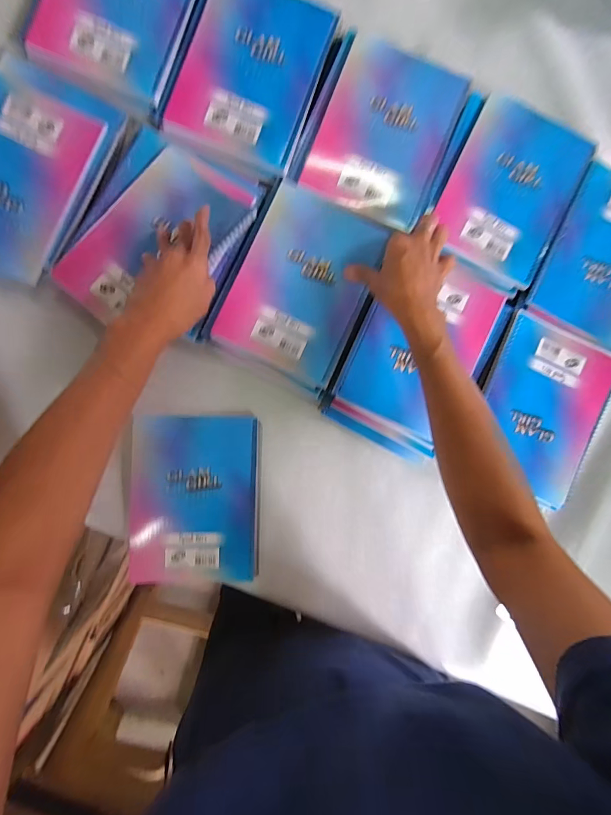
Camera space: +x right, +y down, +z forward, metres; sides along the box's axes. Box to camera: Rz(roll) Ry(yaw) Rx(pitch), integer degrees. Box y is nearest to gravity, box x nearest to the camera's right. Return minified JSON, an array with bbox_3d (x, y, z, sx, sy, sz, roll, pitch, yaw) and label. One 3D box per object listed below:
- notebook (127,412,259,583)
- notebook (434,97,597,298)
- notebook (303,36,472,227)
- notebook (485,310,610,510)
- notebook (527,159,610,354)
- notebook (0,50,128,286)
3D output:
[{"bbox_3d":[-0.129,0.108,0.453,0.147,0.017,0.194,1,90,-5],"label":"notebook"},{"bbox_3d":[0.246,-0.257,0.462,0.144,0.009,0.212,26,88,-3],"label":"notebook"},{"bbox_3d":[0.095,-0.324,0.447,0.146,0.009,0.197,22,88,-4],"label":"notebook"},{"bbox_3d":[0.291,0.000,0.461,0.147,0.008,0.196,25,88,-4],"label":"notebook"},{"bbox_3d":[0.381,-0.184,0.467,0.150,0.009,0.209,26,88,-4],"label":"notebook"},{"bbox_3d":[-0.322,-0.264,0.424,0.163,0.012,0.223,25,89,-7],"label":"notebook"}]

